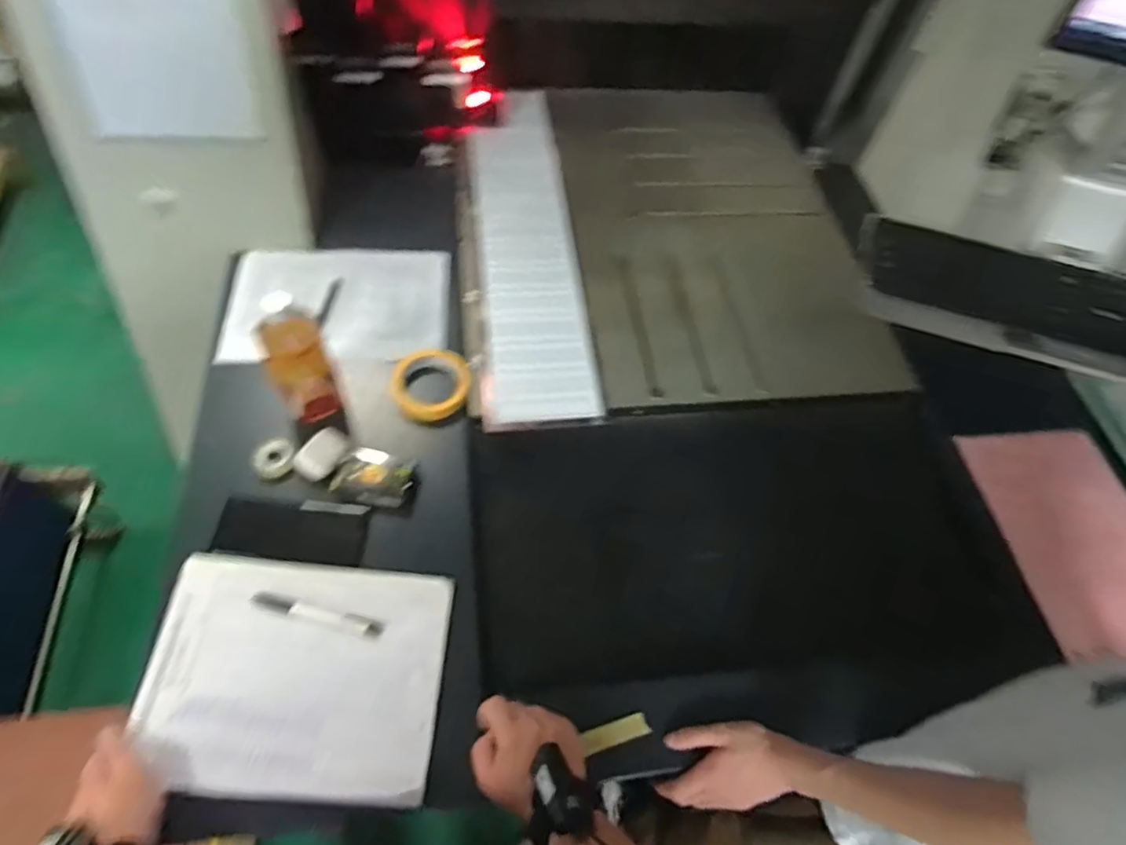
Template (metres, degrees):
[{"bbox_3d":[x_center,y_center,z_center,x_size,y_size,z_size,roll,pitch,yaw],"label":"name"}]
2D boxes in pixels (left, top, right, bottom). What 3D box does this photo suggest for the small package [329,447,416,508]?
[{"bbox_3d":[-0.222,0.063,0.721,0.083,0.025,0.070,12,59,3],"label":"small package"}]

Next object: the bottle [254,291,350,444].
[{"bbox_3d":[-0.303,-0.062,0.699,0.070,0.170,0.085,-21,62,-16],"label":"bottle"}]

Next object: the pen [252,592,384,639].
[{"bbox_3d":[-0.261,0.201,0.638,0.140,0.011,0.013,13,59,4],"label":"pen"}]

